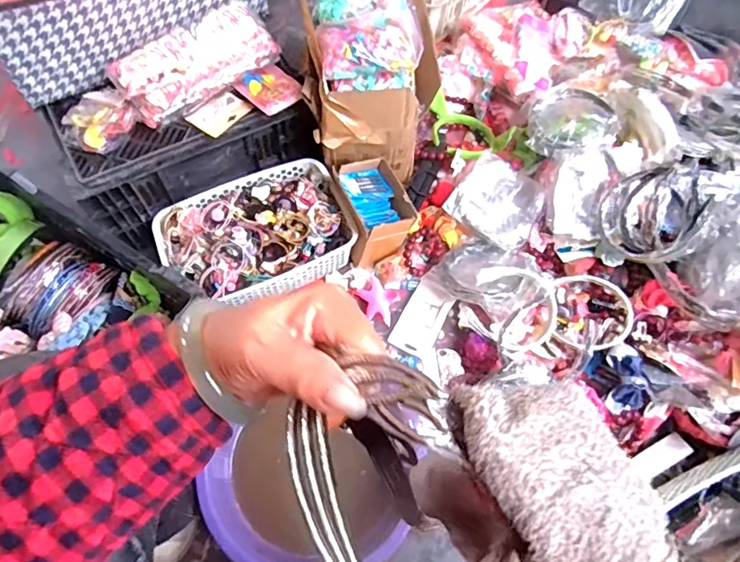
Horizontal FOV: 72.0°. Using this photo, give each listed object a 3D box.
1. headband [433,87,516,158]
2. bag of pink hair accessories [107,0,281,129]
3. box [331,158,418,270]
[{"bbox_3d":[0.171,-0.289,0.973,0.125,0.066,0.170,-37,72,-16],"label":"headband"},{"bbox_3d":[-0.260,-0.329,0.761,0.233,0.068,0.103,-37,72,-17],"label":"bag of pink hair accessories"},{"bbox_3d":[0.005,-0.116,0.858,0.112,0.102,0.140,-19,68,-10],"label":"box"}]

